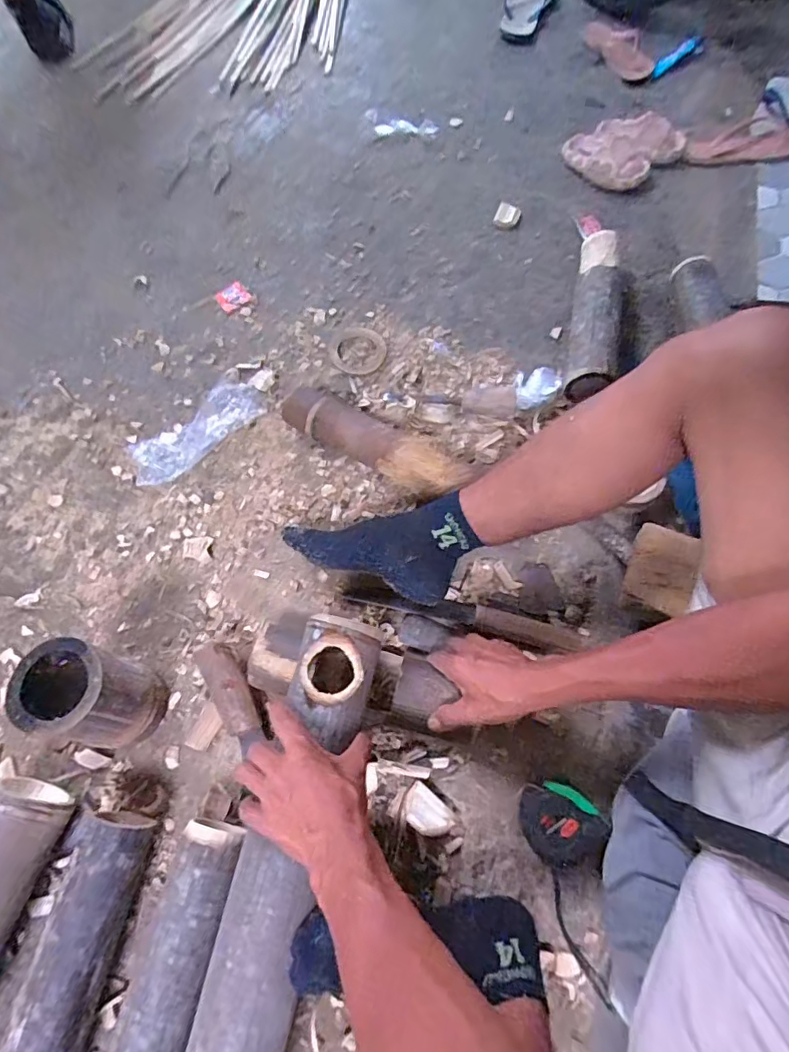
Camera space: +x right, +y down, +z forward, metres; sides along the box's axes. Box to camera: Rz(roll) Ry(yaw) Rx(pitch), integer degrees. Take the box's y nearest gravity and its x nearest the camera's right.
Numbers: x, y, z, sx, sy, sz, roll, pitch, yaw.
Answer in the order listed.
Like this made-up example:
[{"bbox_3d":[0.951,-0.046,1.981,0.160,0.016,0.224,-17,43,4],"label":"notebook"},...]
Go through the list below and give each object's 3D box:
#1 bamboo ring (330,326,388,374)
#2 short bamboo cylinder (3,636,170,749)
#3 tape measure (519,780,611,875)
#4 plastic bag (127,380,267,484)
[{"bbox_3d":[-0.059,-0.294,0.844,0.094,0.023,0.082,-9,67,-5],"label":"bamboo ring"},{"bbox_3d":[-0.332,0.188,0.562,0.115,0.142,0.097,12,67,4],"label":"short bamboo cylinder"},{"bbox_3d":[0.180,0.326,0.554,0.090,0.044,0.078,14,67,7],"label":"tape measure"},{"bbox_3d":[-0.303,-0.148,0.782,0.215,0.027,0.089,-33,71,-14],"label":"plastic bag"}]

